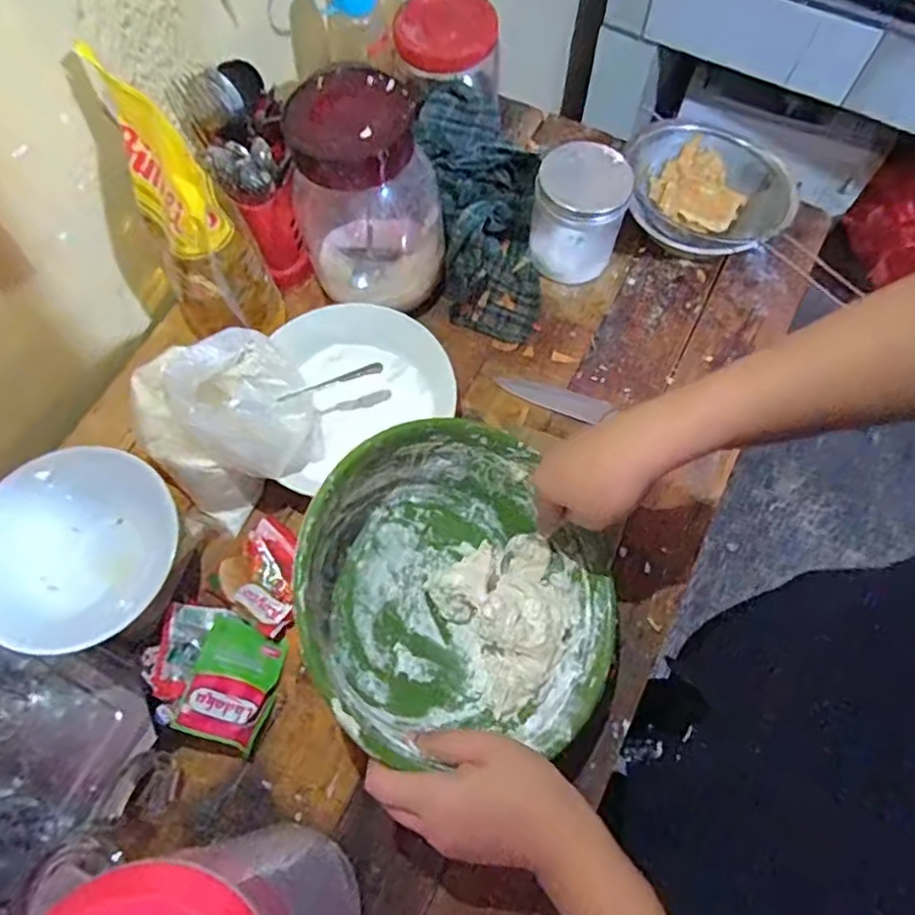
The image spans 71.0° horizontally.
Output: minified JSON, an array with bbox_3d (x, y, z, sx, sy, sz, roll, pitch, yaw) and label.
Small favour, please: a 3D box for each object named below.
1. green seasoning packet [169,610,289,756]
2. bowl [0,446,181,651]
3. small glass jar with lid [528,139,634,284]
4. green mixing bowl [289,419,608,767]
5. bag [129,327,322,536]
[{"bbox_3d":[-0.180,0.180,0.516,0.069,0.013,0.091,25,48,-7],"label":"green seasoning packet"},{"bbox_3d":[-0.297,0.073,0.505,0.155,0.058,0.143,0,68,1],"label":"bowl"},{"bbox_3d":[0.121,-0.240,0.643,0.084,0.115,0.087,0,68,1],"label":"small glass jar with lid"},{"bbox_3d":[-0.007,0.103,0.476,0.240,0.093,0.240,10,67,-25],"label":"green mixing bowl"},{"bbox_3d":[-0.201,-0.037,0.561,0.138,0.112,0.150,-27,70,-10],"label":"bag"}]

